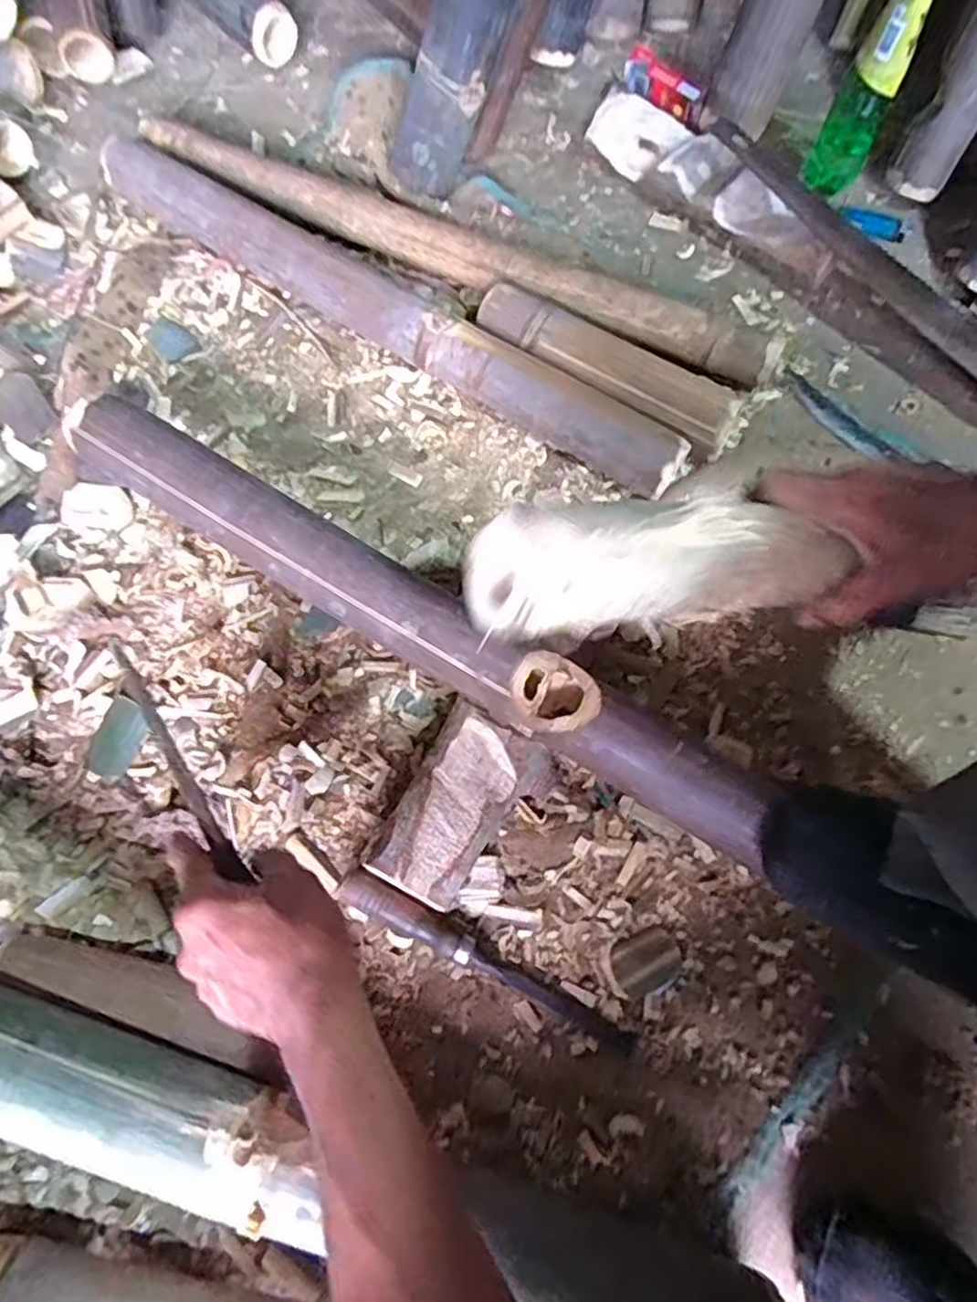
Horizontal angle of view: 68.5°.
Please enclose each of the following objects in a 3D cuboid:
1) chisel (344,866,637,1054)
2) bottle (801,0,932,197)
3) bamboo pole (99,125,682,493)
[{"bbox_3d":[0.000,0.226,0.526,0.235,0.020,0.026,26,73,7],"label":"chisel"},{"bbox_3d":[0.376,-0.555,0.693,0.057,0.222,0.050,24,73,7],"label":"bottle"},{"bbox_3d":[-0.105,-0.325,0.687,0.646,0.065,0.061,32,74,9],"label":"bamboo pole"}]

